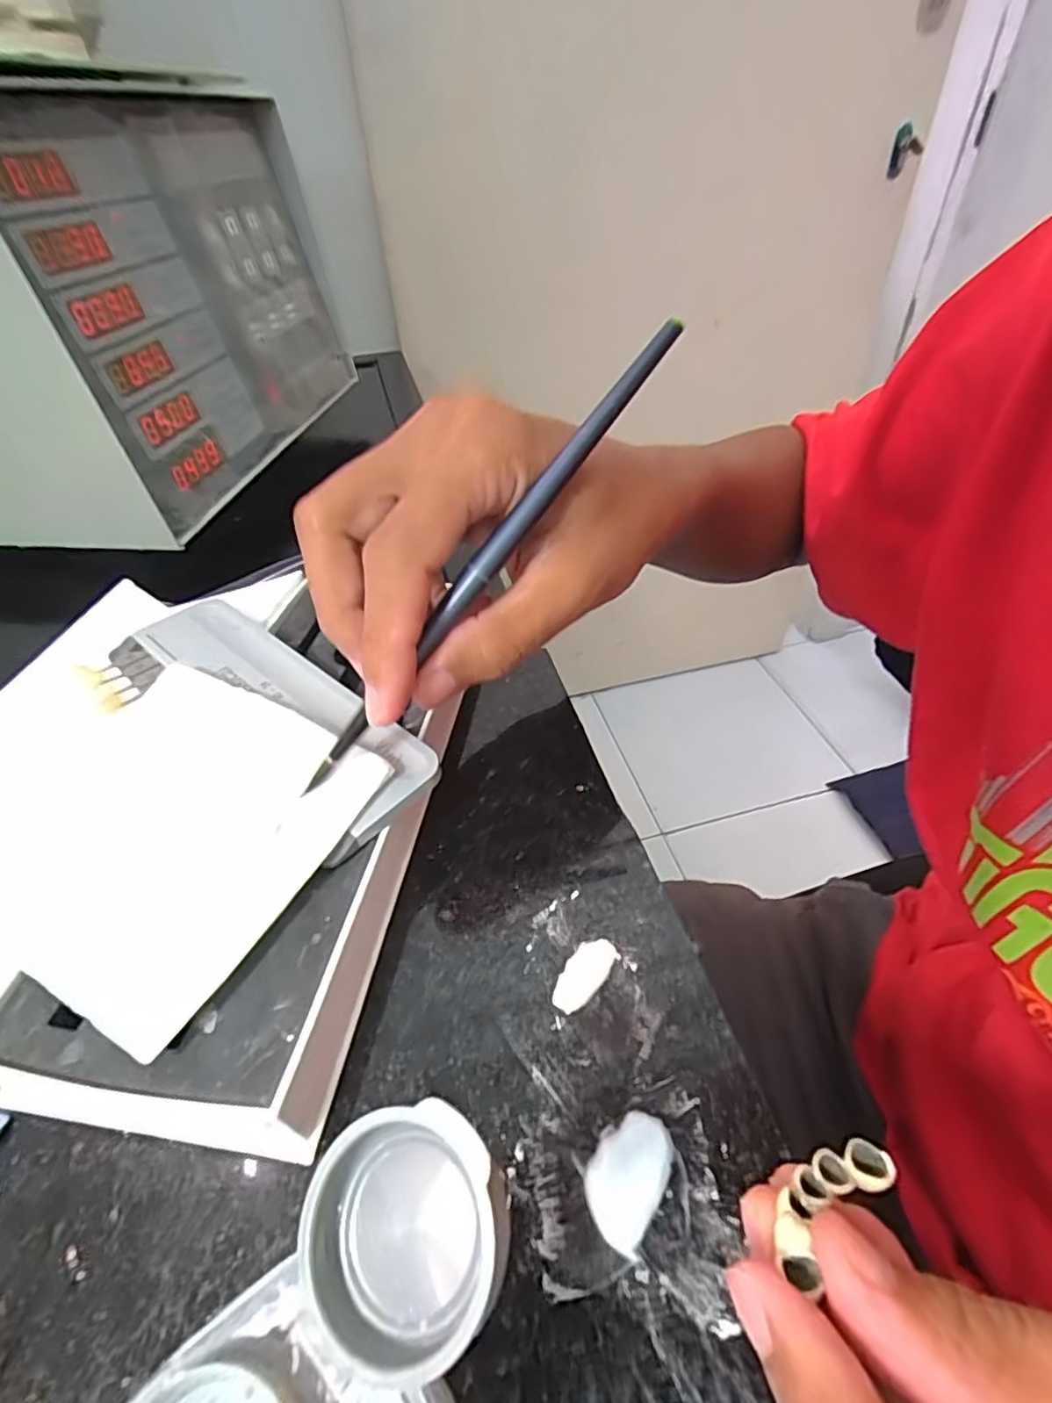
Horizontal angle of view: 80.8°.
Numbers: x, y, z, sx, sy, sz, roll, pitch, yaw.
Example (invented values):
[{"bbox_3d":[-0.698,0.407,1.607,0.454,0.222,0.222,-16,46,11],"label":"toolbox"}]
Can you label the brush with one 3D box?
[{"bbox_3d":[-0.013,-0.038,0.175,0.163,0.006,0.006,-50,52,8],"label":"brush"}]

